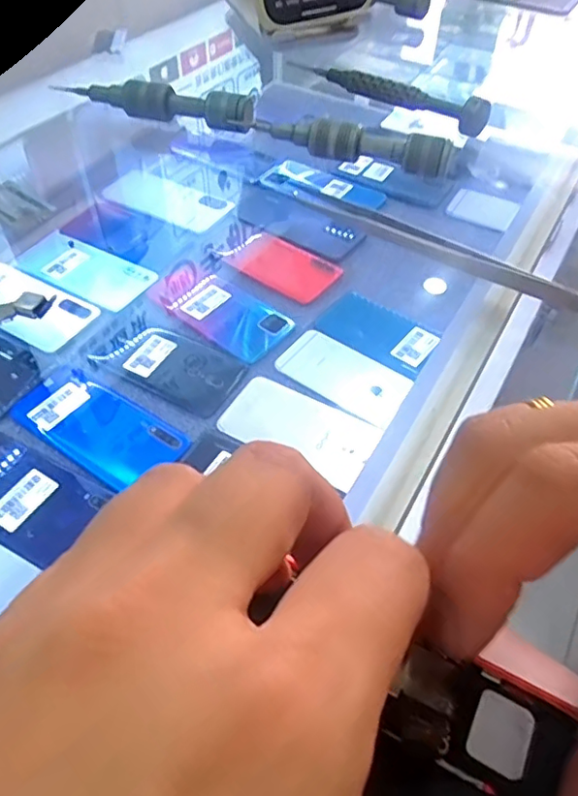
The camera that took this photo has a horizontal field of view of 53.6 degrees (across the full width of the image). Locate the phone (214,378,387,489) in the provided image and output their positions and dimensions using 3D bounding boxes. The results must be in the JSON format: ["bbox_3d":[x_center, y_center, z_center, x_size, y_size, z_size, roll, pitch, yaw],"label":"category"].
[{"bbox_3d":[0.008,0.026,0.507,0.135,0.010,0.069,27,56,20],"label":"phone"}]

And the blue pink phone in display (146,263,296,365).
[{"bbox_3d":[-0.075,-0.095,0.608,0.160,0.007,0.074,33,58,24],"label":"blue pink phone in display"}]

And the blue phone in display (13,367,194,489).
[{"bbox_3d":[-0.173,0.024,0.516,0.158,0.006,0.074,29,57,22],"label":"blue phone in display"}]

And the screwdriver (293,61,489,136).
[{"bbox_3d":[0.051,-0.169,0.311,0.122,0.015,0.010,31,58,23],"label":"screwdriver"}]

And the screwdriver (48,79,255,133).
[{"bbox_3d":[-0.072,-0.154,0.295,0.108,0.016,0.013,11,52,9],"label":"screwdriver"}]

